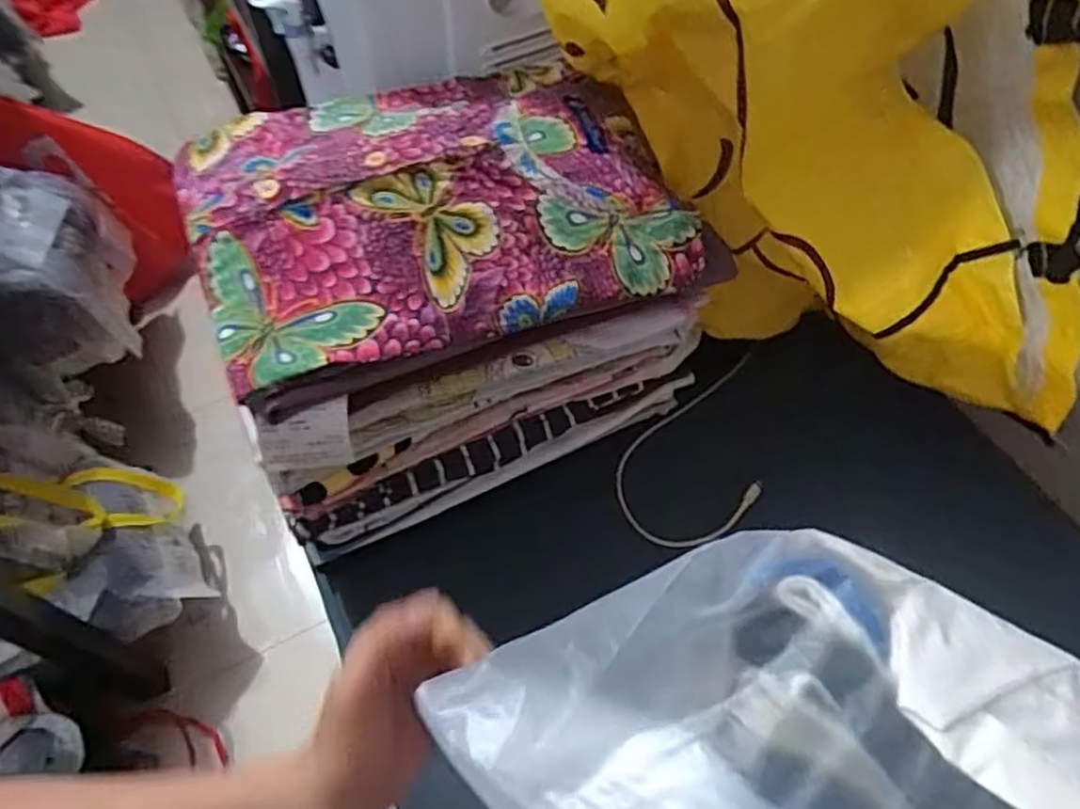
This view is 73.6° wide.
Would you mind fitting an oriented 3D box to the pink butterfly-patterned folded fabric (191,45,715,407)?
[{"bbox_3d":[-0.081,-0.152,0.521,0.321,0.060,0.249,-21,59,-12],"label":"pink butterfly-patterned folded fabric"}]

